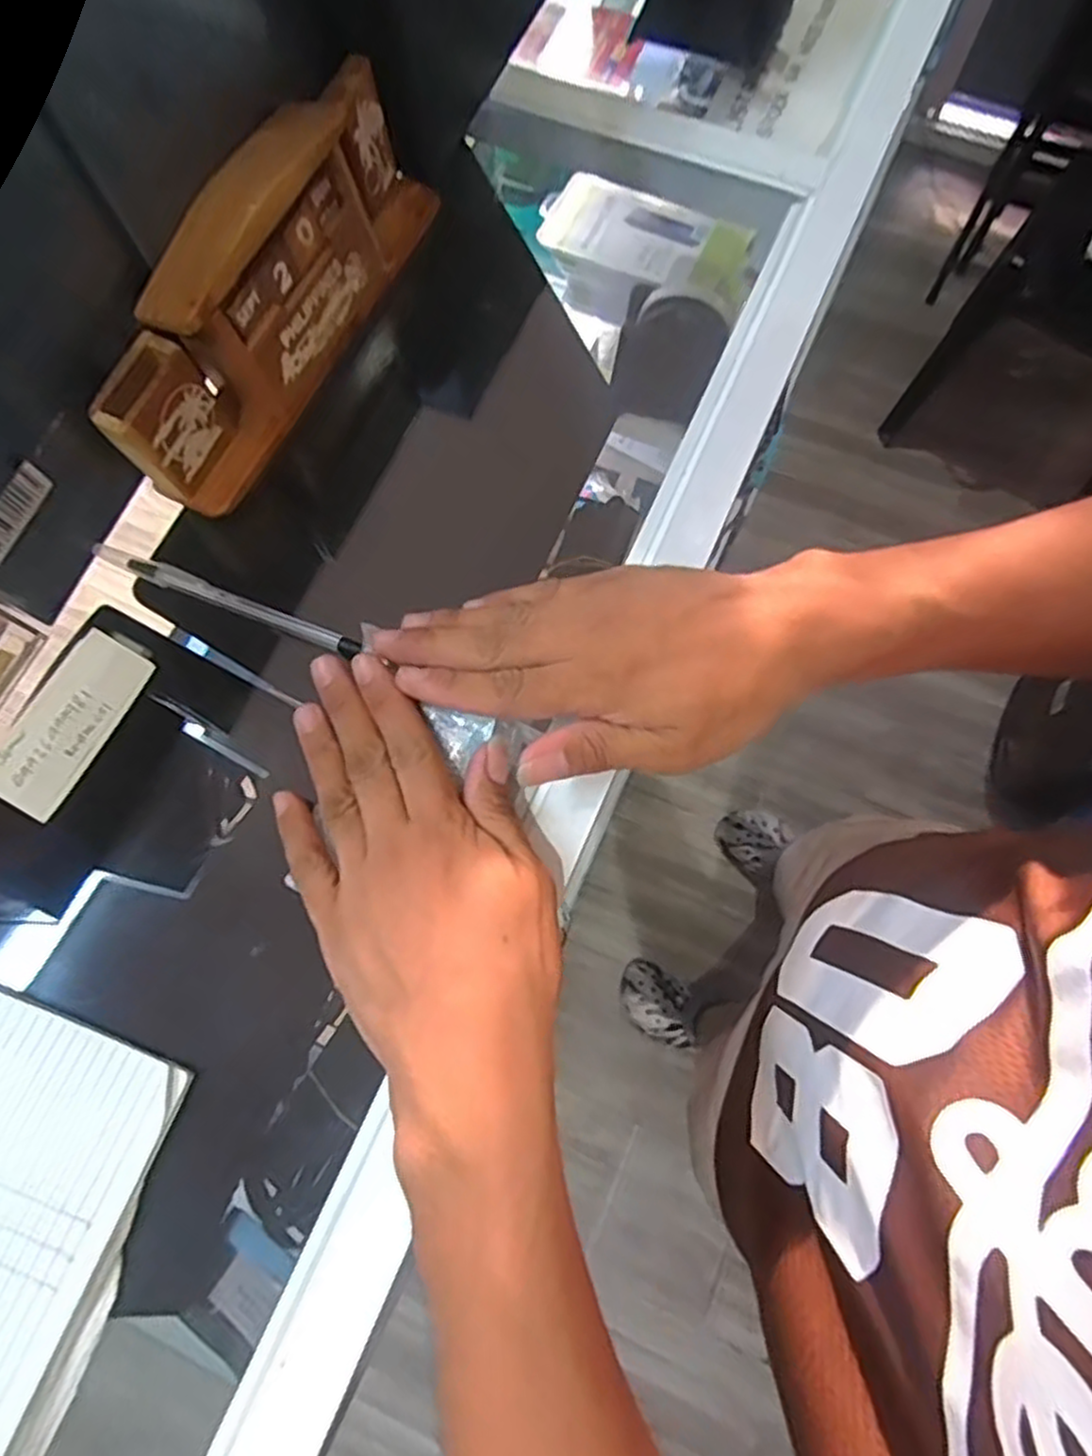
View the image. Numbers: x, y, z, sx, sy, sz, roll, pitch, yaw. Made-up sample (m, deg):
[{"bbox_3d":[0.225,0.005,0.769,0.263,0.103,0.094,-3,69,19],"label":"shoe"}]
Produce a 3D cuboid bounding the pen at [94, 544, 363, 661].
[{"bbox_3d":[-0.158,-0.064,0.367,0.146,0.008,0.012,21,76,8],"label":"pen"}]

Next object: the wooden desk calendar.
[{"bbox_3d":[-0.133,-0.226,0.374,0.048,0.081,0.244,26,77,9],"label":"wooden desk calendar"}]

